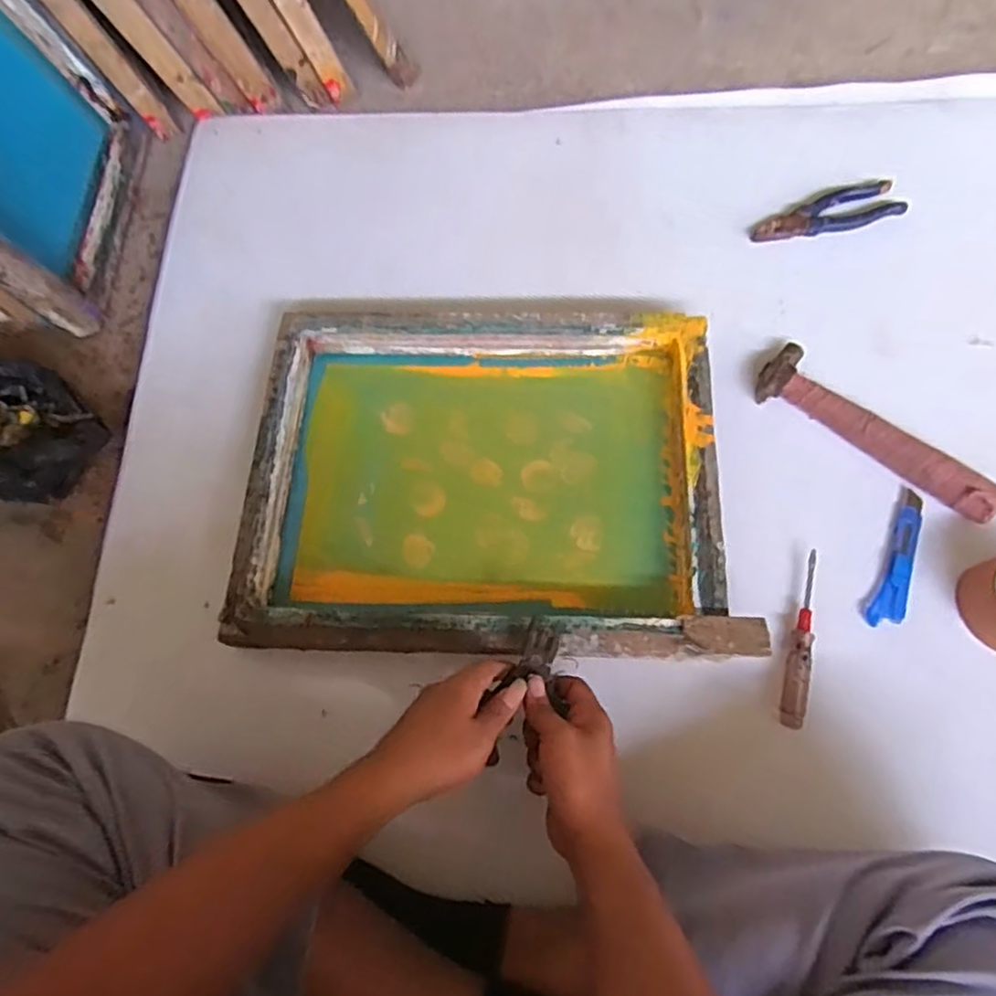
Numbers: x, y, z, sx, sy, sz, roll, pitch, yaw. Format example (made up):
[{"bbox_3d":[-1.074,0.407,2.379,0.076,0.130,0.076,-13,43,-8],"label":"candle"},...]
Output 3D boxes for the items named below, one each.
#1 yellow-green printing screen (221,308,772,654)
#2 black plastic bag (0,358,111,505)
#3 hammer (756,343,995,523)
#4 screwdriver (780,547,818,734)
[{"bbox_3d":[-0.013,-0.027,0.664,0.448,0.057,0.356,1,69,3],"label":"yellow-green printing screen"},{"bbox_3d":[-0.511,-0.074,0.694,0.150,0.089,0.136,29,72,12],"label":"black plastic bag"},{"bbox_3d":[0.393,-0.064,0.694,0.072,0.028,0.265,-41,73,-14],"label":"hammer"},{"bbox_3d":[0.290,0.133,0.629,0.022,0.015,0.168,14,69,7],"label":"screwdriver"}]

